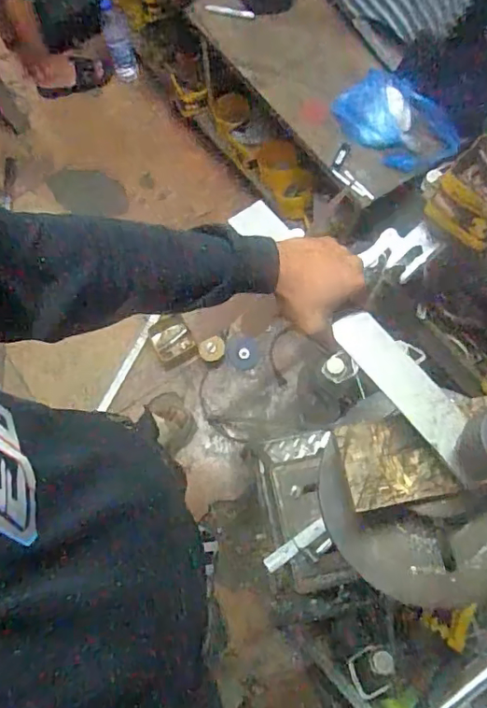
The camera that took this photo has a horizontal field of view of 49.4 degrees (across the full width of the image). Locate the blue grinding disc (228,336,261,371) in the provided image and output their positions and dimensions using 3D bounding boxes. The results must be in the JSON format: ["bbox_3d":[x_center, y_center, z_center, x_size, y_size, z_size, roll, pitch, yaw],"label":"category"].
[{"bbox_3d":[0.001,-0.002,1.611,0.098,0.011,0.099,0,82,0],"label":"blue grinding disc"}]

